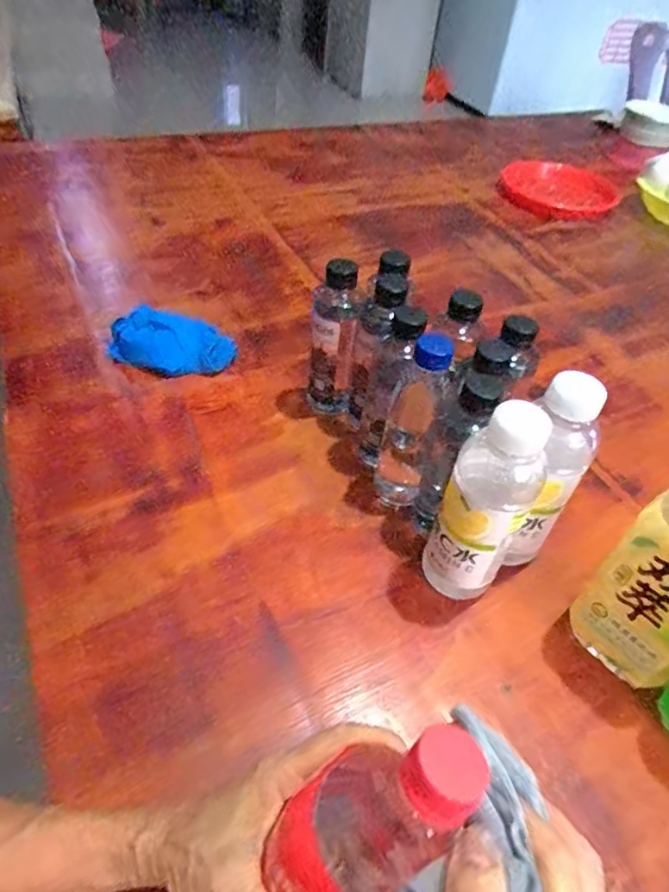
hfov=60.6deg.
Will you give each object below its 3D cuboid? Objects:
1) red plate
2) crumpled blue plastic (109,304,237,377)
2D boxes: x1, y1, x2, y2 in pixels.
[{"bbox_3d":[0.495,-0.565,1.259,0.255,0.036,0.232,4,46,-4],"label":"red plate"},{"bbox_3d":[-0.208,-0.133,0.723,0.159,0.034,0.083,11,46,4],"label":"crumpled blue plastic"}]

